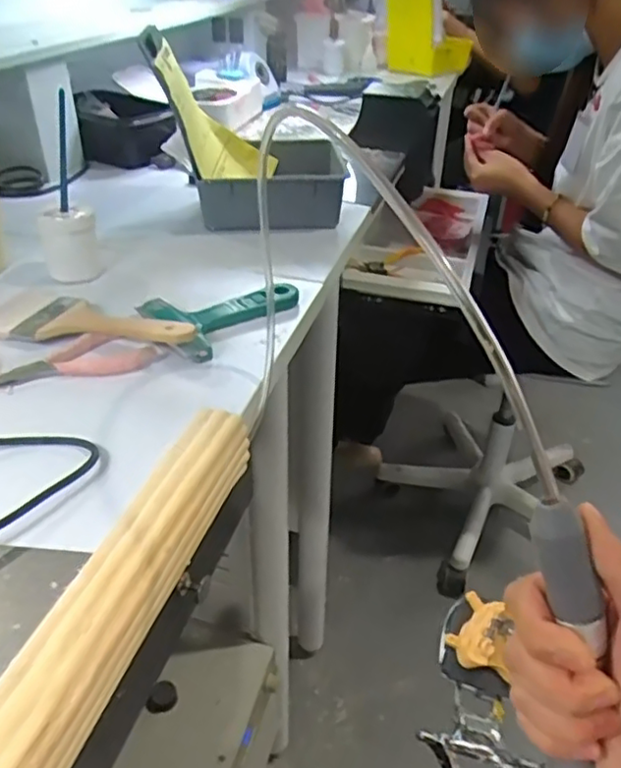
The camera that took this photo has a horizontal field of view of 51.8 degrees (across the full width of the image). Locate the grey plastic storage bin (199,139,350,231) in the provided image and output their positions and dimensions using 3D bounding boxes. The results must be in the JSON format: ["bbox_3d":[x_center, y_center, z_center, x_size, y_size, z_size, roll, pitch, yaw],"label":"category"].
[{"bbox_3d":[-0.046,-0.240,0.767,0.158,0.067,0.157,-1,36,-2],"label":"grey plastic storage bin"}]

